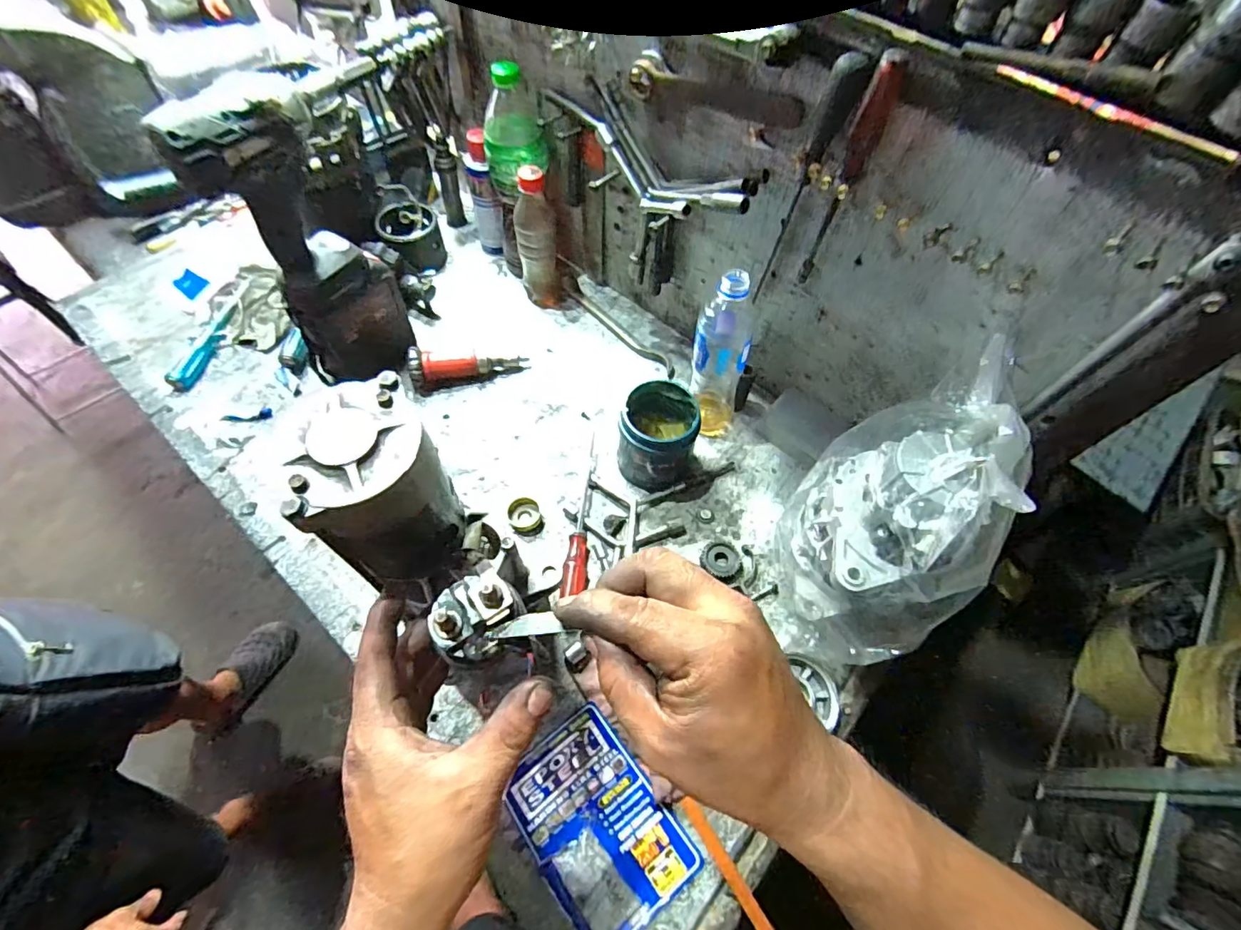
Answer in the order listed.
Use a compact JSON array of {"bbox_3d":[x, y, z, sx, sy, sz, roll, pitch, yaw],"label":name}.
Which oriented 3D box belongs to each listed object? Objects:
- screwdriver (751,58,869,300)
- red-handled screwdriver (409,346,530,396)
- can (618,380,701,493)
[{"bbox_3d":[0.168,-0.249,0.499,0.026,0.245,0.026,21,65,7],"label":"screwdriver"},{"bbox_3d":[-0.201,-0.136,0.696,0.151,0.047,0.041,-15,63,-12],"label":"red-handled screwdriver"},{"bbox_3d":[0.045,-0.037,0.613,0.084,0.089,0.098,15,61,4],"label":"can"}]

